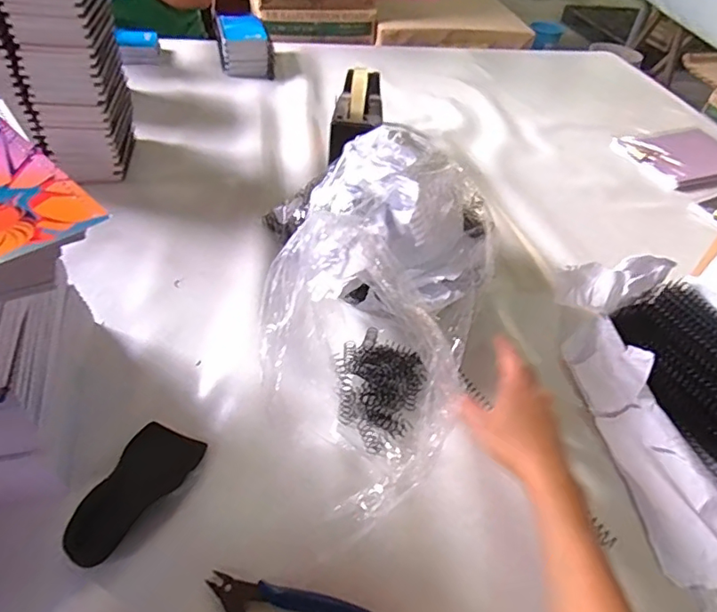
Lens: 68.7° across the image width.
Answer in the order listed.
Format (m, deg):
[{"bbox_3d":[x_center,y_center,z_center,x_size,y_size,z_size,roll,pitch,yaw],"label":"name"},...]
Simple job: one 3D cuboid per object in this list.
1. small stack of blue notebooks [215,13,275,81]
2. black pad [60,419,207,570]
[{"bbox_3d":[-0.226,-0.525,1.054,0.099,0.082,0.140,-5,46,-11],"label":"small stack of blue notebooks"},{"bbox_3d":[-0.178,0.148,0.420,0.056,0.019,0.118,18,46,12],"label":"black pad"}]

